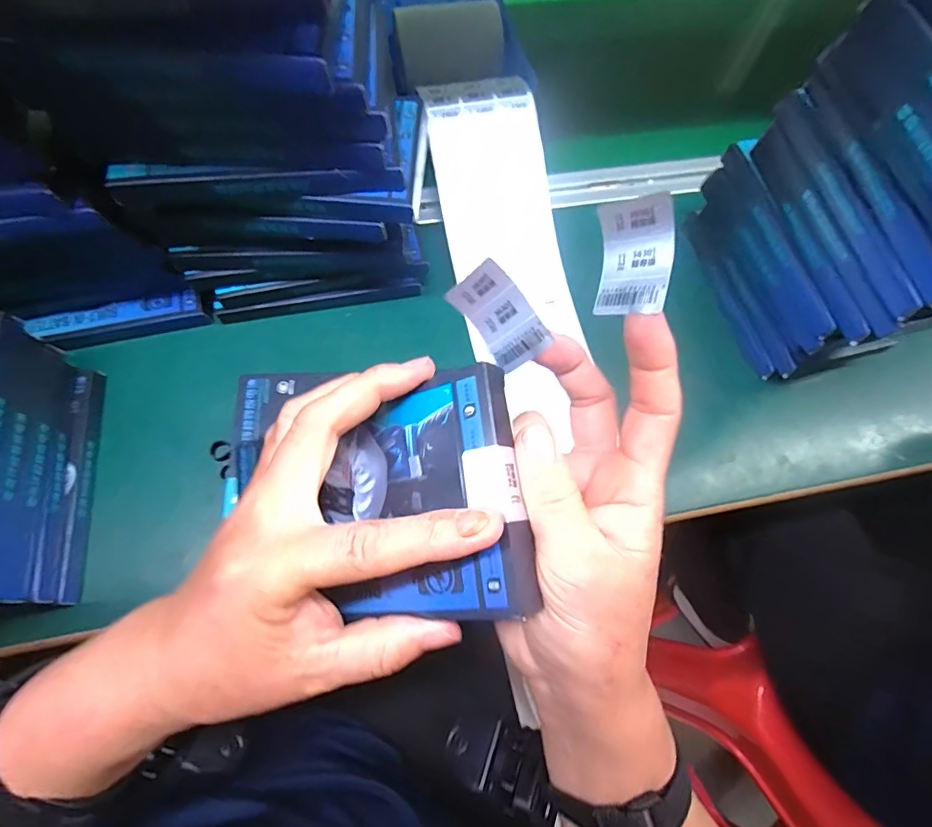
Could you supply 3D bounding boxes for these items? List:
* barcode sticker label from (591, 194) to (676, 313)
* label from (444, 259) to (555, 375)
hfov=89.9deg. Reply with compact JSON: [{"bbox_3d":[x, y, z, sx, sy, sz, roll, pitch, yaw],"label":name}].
[{"bbox_3d":[0.065,-0.060,0.180,0.006,0.028,0.042,-7,103,-45],"label":"barcode sticker label"},{"bbox_3d":[0.015,-0.040,0.197,0.042,0.026,0.004,51,32,-6],"label":"label"}]

